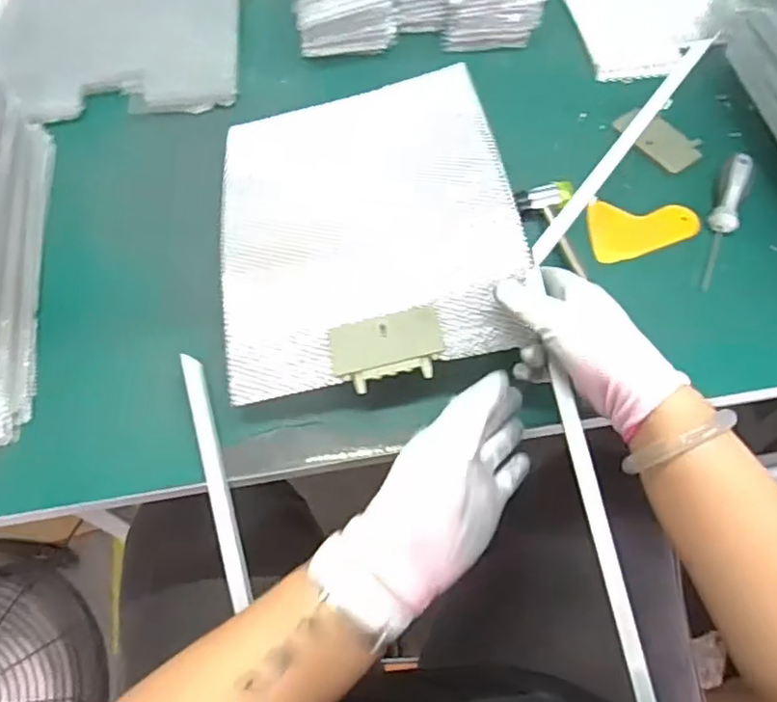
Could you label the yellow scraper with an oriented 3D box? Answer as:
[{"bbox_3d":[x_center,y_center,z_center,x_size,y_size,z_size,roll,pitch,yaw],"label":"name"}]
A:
[{"bbox_3d":[0.239,-0.113,0.598,0.099,0.008,0.060,-2,61,0],"label":"yellow scraper"}]

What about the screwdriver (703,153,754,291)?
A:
[{"bbox_3d":[0.308,-0.119,0.588,0.022,0.030,0.140,18,76,11],"label":"screwdriver"}]

